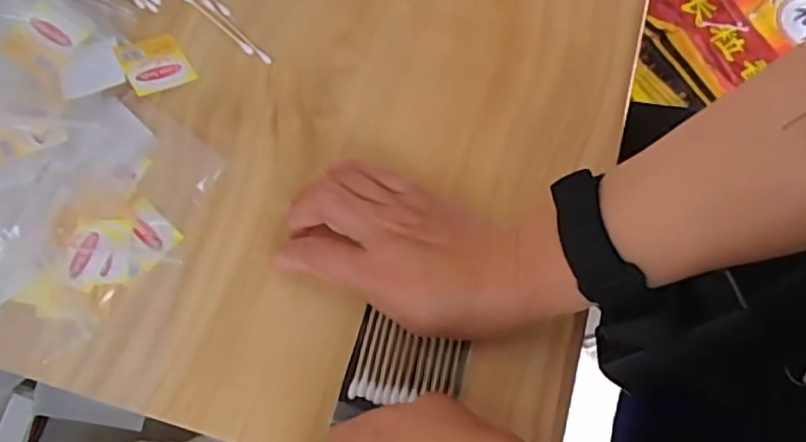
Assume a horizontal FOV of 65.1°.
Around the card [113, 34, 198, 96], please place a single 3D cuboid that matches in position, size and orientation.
[{"bbox_3d":[-0.164,-0.104,0.416,0.038,0.004,0.046,-27,70,-19],"label":"card"}]

